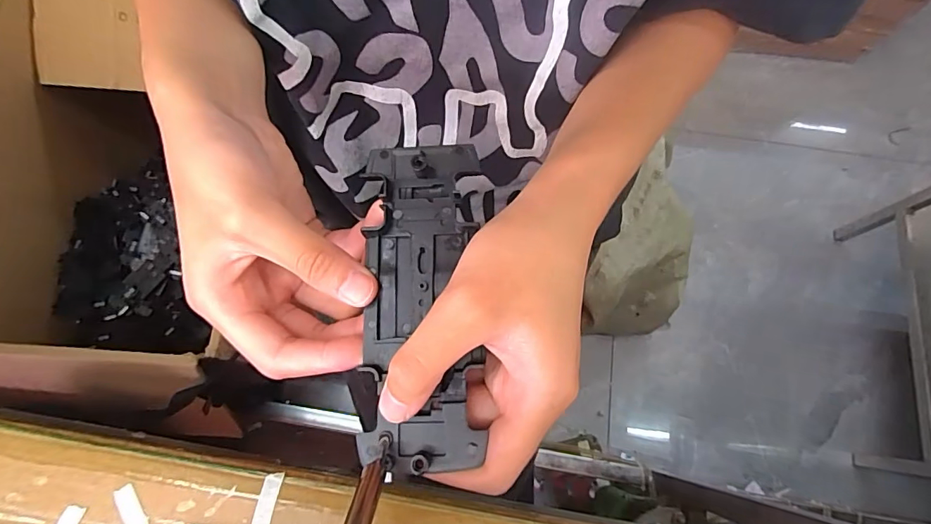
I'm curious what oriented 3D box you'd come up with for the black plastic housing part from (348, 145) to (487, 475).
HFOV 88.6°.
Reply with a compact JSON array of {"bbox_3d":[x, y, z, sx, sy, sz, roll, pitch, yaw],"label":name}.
[{"bbox_3d":[-0.019,0.014,0.188,0.045,0.010,0.125,0,75,-2],"label":"black plastic housing part"}]

